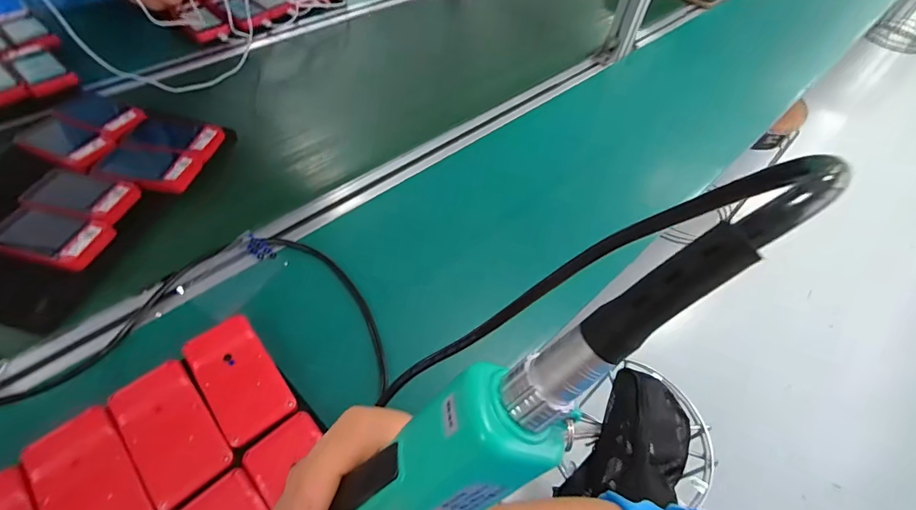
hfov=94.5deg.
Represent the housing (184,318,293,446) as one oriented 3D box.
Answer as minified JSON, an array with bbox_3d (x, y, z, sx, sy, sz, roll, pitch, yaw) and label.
[{"bbox_3d":[-0.207,0.119,0.406,0.062,0.030,0.115,-32,62,-26],"label":"housing"}]

